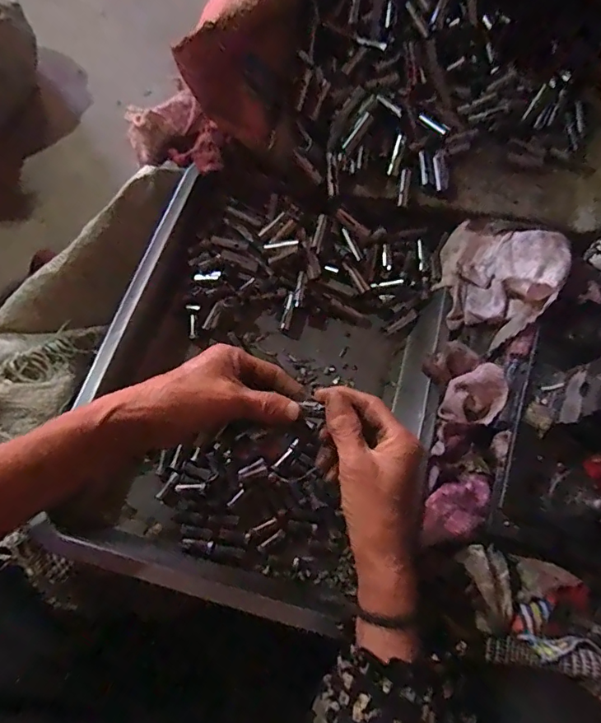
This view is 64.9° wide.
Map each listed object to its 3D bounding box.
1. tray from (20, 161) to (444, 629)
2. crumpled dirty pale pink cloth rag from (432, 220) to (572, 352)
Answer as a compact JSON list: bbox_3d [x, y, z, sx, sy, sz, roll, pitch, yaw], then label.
[{"bbox_3d":[-0.022,0.007,0.418,0.270,0.065,0.366,16,72,4],"label":"tray"},{"bbox_3d":[0.172,-0.074,0.416,0.094,0.061,0.107,21,72,6],"label":"crumpled dirty pale pink cloth rag"}]

